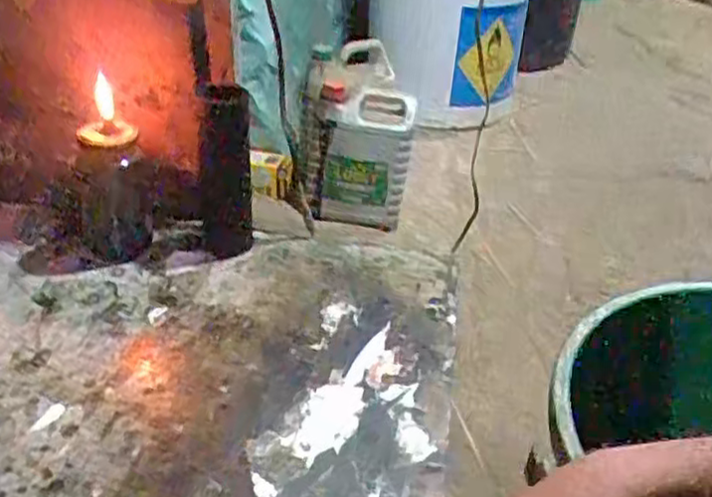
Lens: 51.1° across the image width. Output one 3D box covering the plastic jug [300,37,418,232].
[{"bbox_3d":[0.006,-0.181,1.282,0.189,0.271,0.125,3,31,6],"label":"plastic jug"}]

